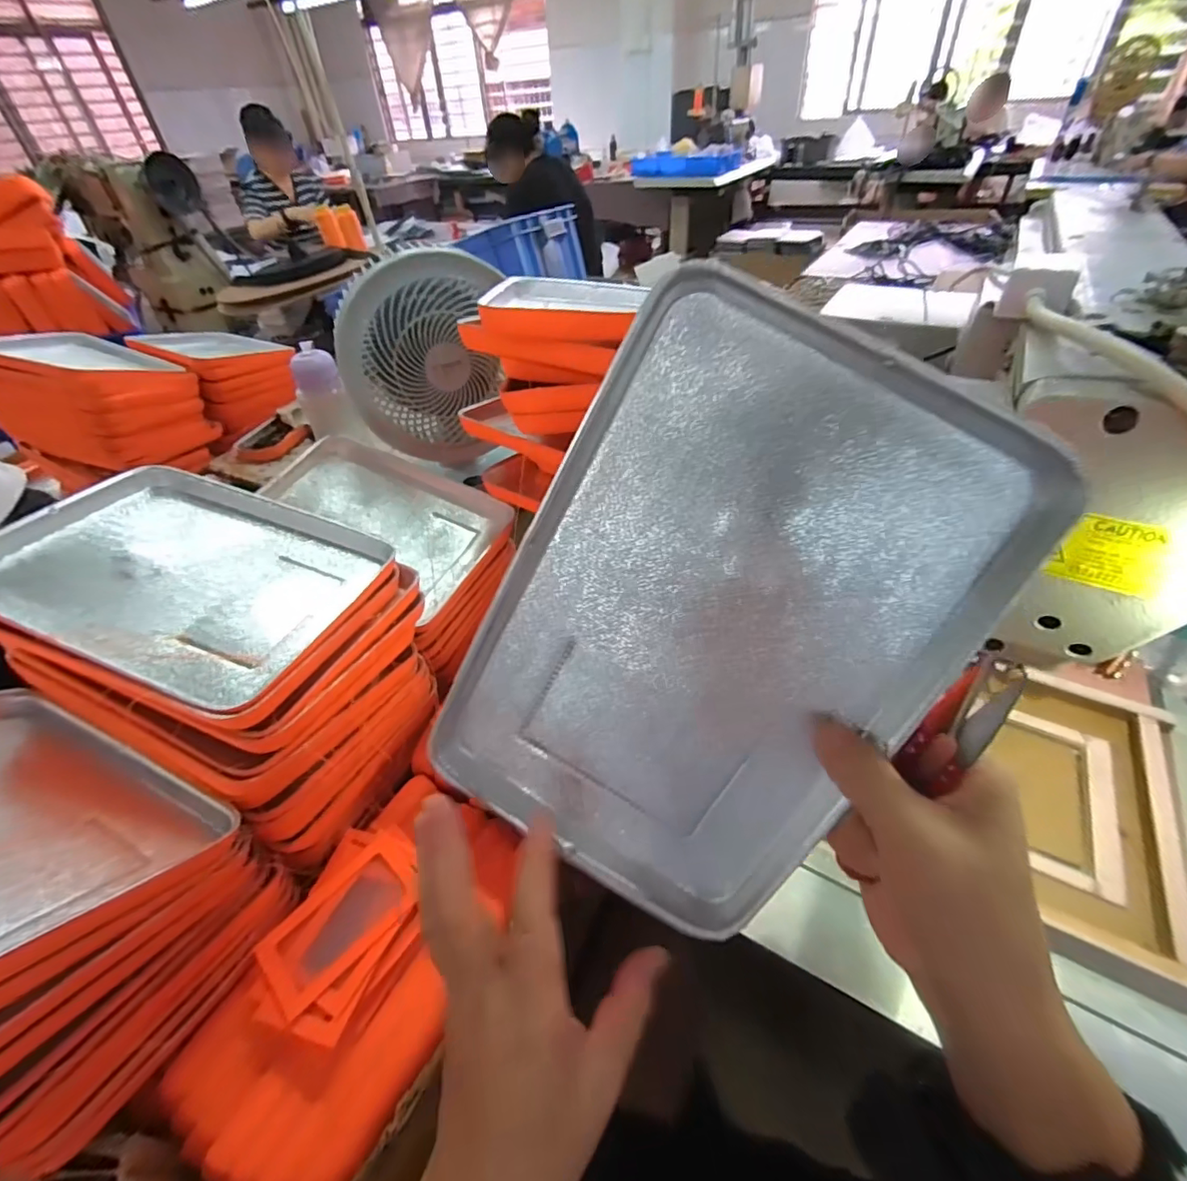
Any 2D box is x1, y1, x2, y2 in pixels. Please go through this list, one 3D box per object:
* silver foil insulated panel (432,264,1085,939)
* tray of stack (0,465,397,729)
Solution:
[{"bbox_3d":[0.050,0.023,0.244,0.180,0.263,0.019,30,17,5],"label":"silver foil insulated panel"},{"bbox_3d":[-0.313,-0.016,0.422,0.269,0.029,0.193,22,39,9],"label":"tray of stack"}]

